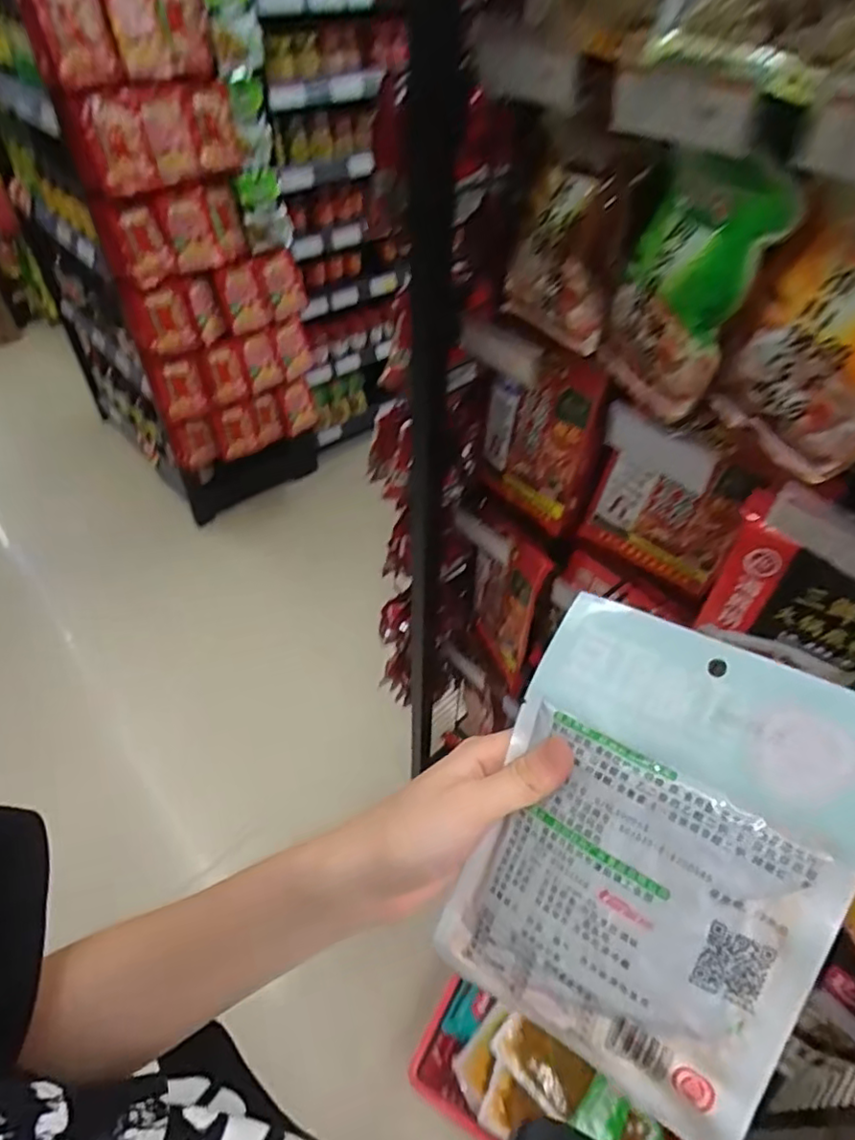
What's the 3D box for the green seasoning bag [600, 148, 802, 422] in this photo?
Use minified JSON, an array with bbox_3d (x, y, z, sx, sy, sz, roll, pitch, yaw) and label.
[{"bbox_3d":[0.219,-0.239,0.528,0.049,0.191,0.113,-17,50,-16],"label":"green seasoning bag"}]

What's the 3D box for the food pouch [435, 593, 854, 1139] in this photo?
[{"bbox_3d":[0.092,0.121,0.267,0.139,0.189,0.014,24,6,32],"label":"food pouch"}]

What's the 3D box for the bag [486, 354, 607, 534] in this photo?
[{"bbox_3d":[0.134,-0.155,0.739,0.129,0.204,0.042,31,54,25],"label":"bag"}]

